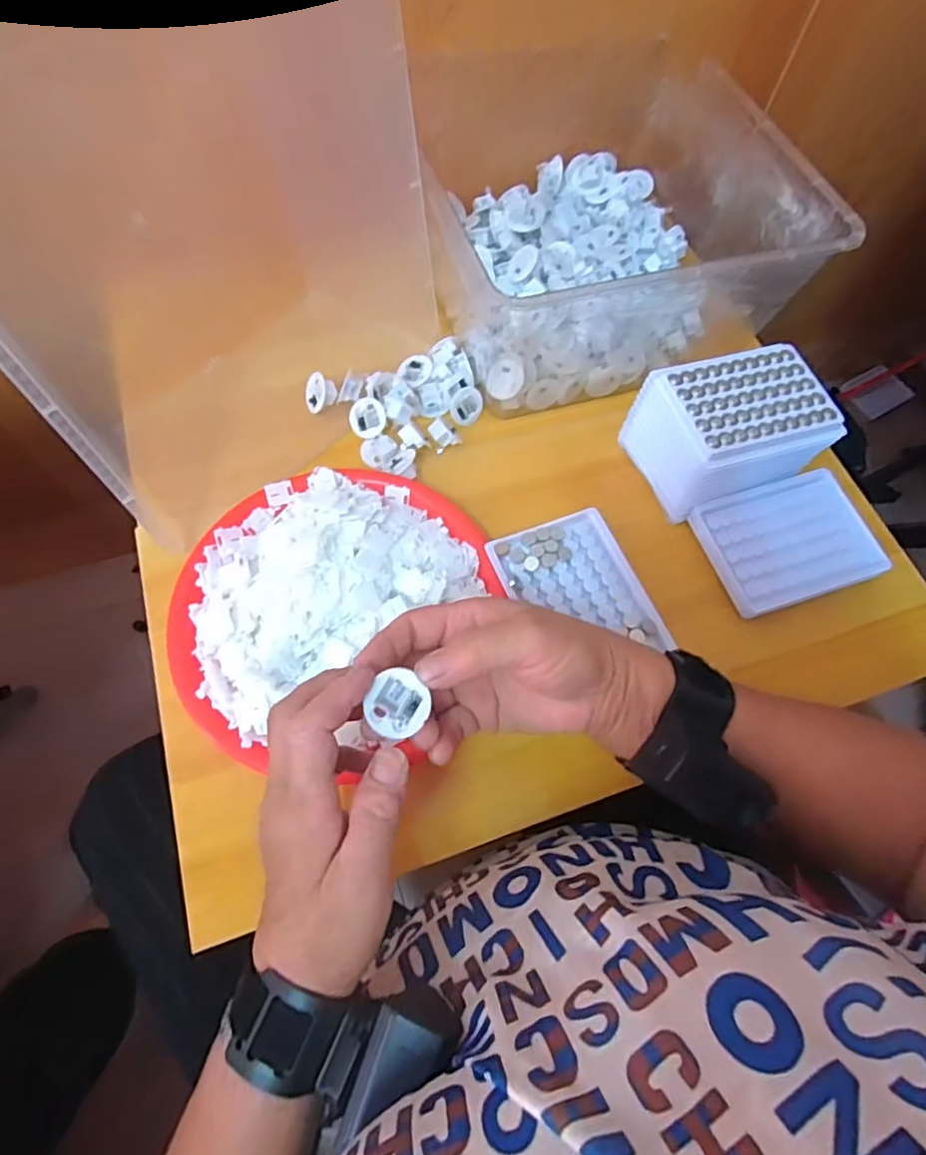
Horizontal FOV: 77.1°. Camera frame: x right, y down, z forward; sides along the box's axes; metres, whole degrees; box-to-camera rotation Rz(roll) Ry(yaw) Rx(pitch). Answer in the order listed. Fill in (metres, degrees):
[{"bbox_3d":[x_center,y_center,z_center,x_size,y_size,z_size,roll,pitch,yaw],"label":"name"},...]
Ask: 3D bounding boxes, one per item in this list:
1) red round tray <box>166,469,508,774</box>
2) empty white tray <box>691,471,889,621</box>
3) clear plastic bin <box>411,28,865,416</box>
[{"bbox_3d":[-0.089,0.014,0.410,0.222,0.026,0.204,-5,68,-5],"label":"red round tray"},{"bbox_3d":[0.261,-0.031,0.463,0.132,0.018,0.097,-18,70,-10],"label":"empty white tray"},{"bbox_3d":[0.122,-0.321,0.520,0.289,0.128,0.291,-15,70,-9],"label":"clear plastic bin"}]

